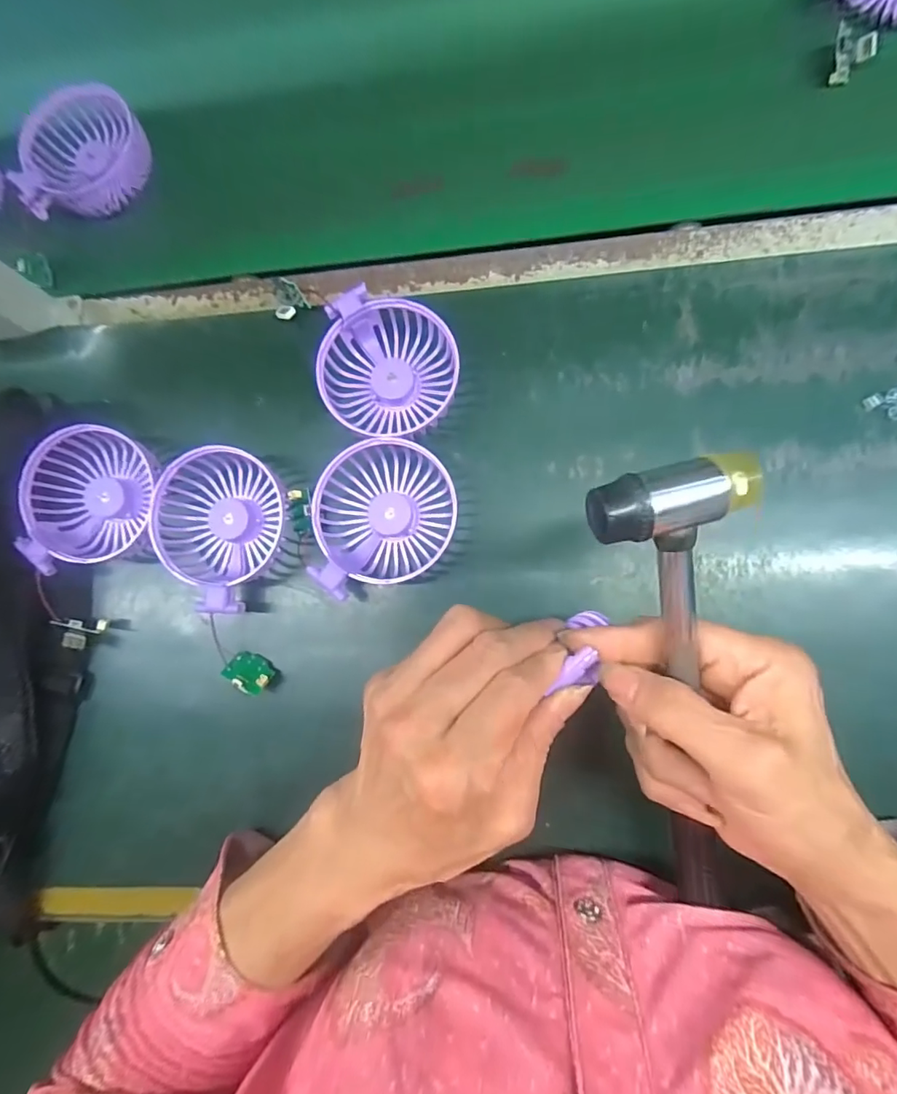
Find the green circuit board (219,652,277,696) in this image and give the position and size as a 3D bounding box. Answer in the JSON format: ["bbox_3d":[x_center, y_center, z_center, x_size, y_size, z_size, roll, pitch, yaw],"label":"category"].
[{"bbox_3d":[-0.130,0.082,0.338,0.029,0.010,0.025,25,52,10],"label":"green circuit board"}]

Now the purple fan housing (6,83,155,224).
[{"bbox_3d":[-0.274,-0.295,0.389,0.084,0.031,0.092,5,87,7],"label":"purple fan housing"}]

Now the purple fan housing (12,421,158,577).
[{"bbox_3d":[-0.246,-0.035,0.354,0.074,0.029,0.090,-4,96,-8],"label":"purple fan housing"}]

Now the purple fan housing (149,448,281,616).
[{"bbox_3d":[-0.150,-0.010,0.343,0.081,0.031,0.105,-4,86,6],"label":"purple fan housing"}]

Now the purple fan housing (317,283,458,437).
[{"bbox_3d":[-0.039,-0.115,0.338,0.082,0.035,0.086,12,88,7],"label":"purple fan housing"}]

